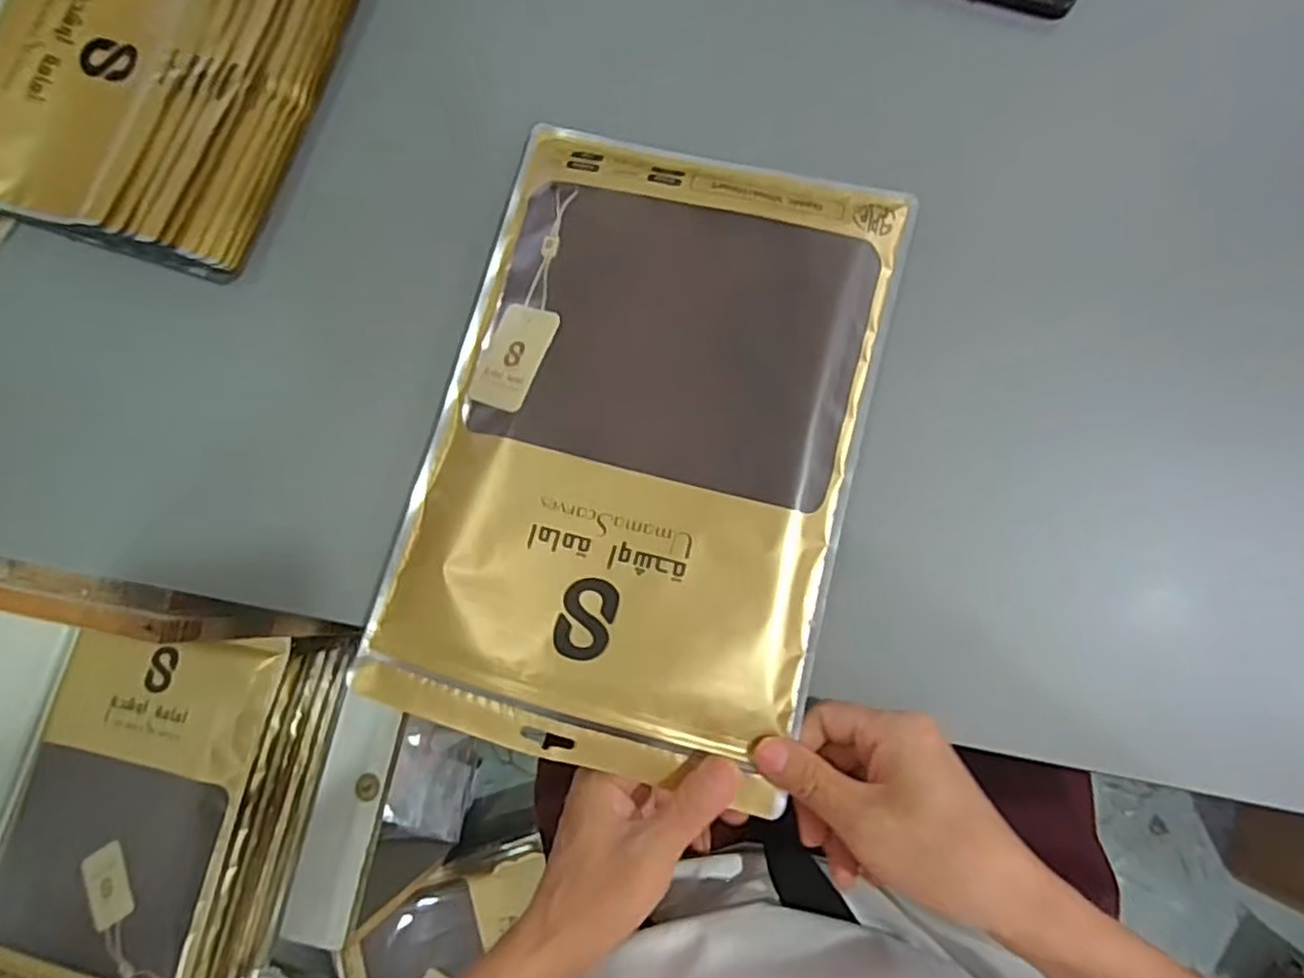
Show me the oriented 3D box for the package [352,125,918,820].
[{"bbox_3d":[-0.004,-0.035,0.391,0.242,0.018,0.354,14,79,6],"label":"package"}]

